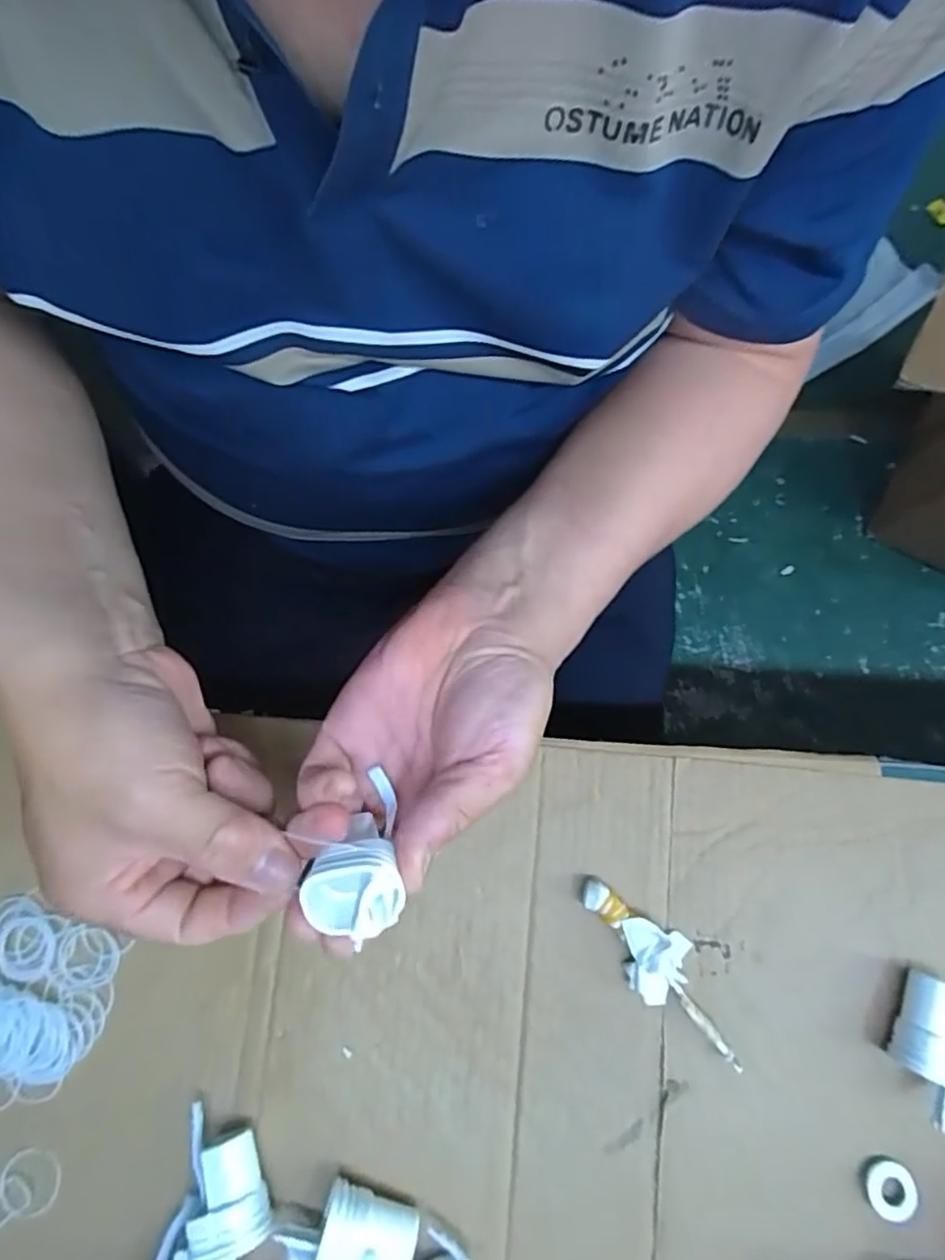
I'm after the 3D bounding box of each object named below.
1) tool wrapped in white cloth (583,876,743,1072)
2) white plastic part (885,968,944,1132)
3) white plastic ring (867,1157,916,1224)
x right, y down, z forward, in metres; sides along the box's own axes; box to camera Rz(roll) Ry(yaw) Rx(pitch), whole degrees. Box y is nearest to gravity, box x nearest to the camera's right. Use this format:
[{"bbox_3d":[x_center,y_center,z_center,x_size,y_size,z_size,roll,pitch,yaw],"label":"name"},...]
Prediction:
[{"bbox_3d":[0.096,0.169,0.317,0.106,0.015,0.035,44,85,9],"label":"tool wrapped in white cloth"},{"bbox_3d":[0.219,0.198,0.301,0.033,0.028,0.061,19,81,6],"label":"white plastic part"},{"bbox_3d":[0.198,0.264,0.298,0.022,0.004,0.025,11,80,5],"label":"white plastic ring"}]

